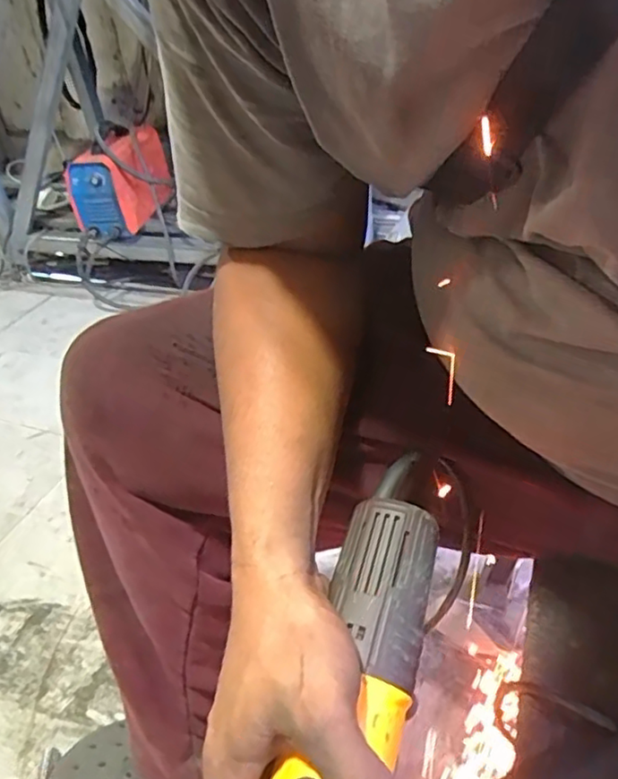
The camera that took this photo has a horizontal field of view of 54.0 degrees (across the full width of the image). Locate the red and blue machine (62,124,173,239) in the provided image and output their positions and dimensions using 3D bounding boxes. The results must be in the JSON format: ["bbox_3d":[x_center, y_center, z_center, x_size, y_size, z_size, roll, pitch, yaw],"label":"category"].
[{"bbox_3d":[-0.526,-0.590,1.698,0.179,0.217,0.313,5,38,16],"label":"red and blue machine"}]

